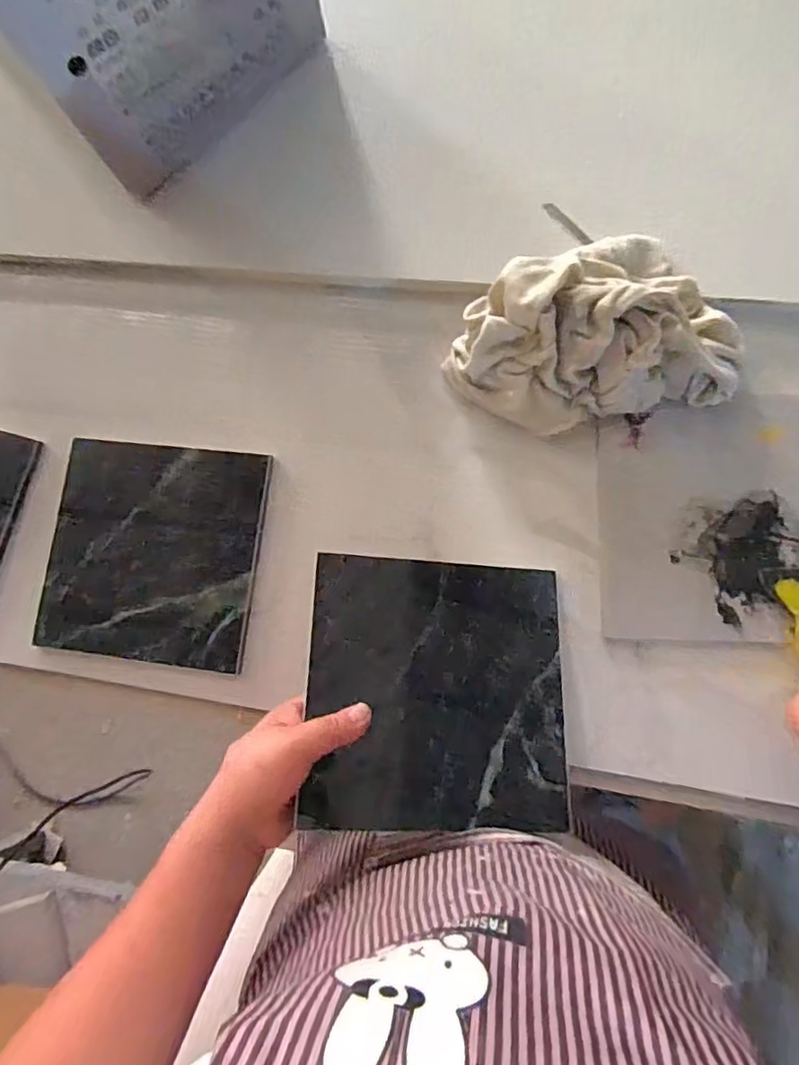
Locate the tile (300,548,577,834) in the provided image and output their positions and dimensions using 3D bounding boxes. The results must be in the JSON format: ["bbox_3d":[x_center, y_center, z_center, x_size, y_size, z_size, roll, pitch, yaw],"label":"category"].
[{"bbox_3d":[0.030,0.116,0.448,0.188,0.009,0.190,3,73,-5],"label":"tile"}]

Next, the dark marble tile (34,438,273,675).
[{"bbox_3d":[-0.224,0.015,0.549,0.194,0.012,0.195,6,78,4],"label":"dark marble tile"}]

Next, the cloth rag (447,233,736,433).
[{"bbox_3d":[0.156,-0.163,0.493,0.233,0.090,0.142,-8,79,4],"label":"cloth rag"}]

